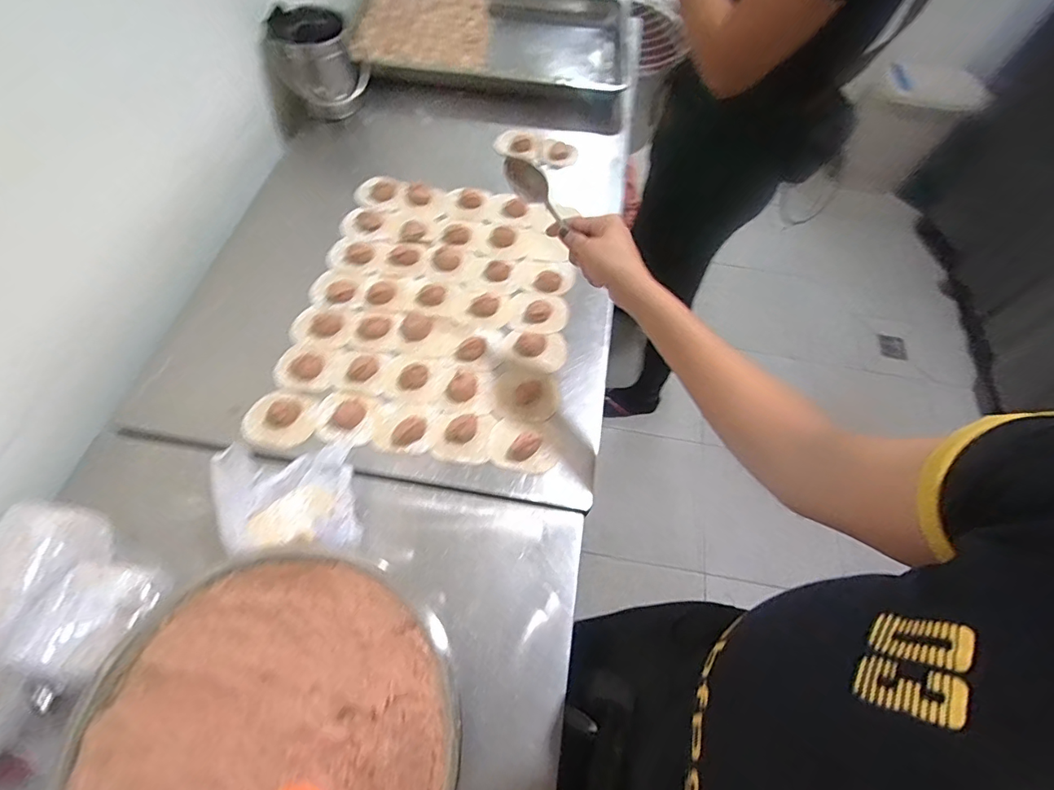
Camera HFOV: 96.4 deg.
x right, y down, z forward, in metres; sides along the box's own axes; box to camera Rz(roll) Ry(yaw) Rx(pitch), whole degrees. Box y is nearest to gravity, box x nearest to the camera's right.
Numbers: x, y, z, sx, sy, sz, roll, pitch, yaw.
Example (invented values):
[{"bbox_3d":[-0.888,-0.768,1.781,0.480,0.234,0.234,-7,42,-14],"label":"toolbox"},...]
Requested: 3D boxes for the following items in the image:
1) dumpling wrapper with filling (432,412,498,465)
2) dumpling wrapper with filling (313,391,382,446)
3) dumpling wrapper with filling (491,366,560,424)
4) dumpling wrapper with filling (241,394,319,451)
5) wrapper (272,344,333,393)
[{"bbox_3d":[-0.078,0.048,0.595,0.069,0.020,0.070,9,64,1],"label":"dumpling wrapper with filling"},{"bbox_3d":[-0.235,0.027,0.602,0.078,0.020,0.076,11,64,2],"label":"dumpling wrapper with filling"},{"bbox_3d":[0.000,-0.004,0.628,0.086,0.013,0.078,17,64,5],"label":"dumpling wrapper with filling"},{"bbox_3d":[-0.313,0.028,0.590,0.080,0.026,0.074,7,64,1],"label":"dumpling wrapper with filling"},{"bbox_3d":[-0.297,-0.037,0.634,0.075,0.014,0.065,16,64,5],"label":"wrapper"}]

